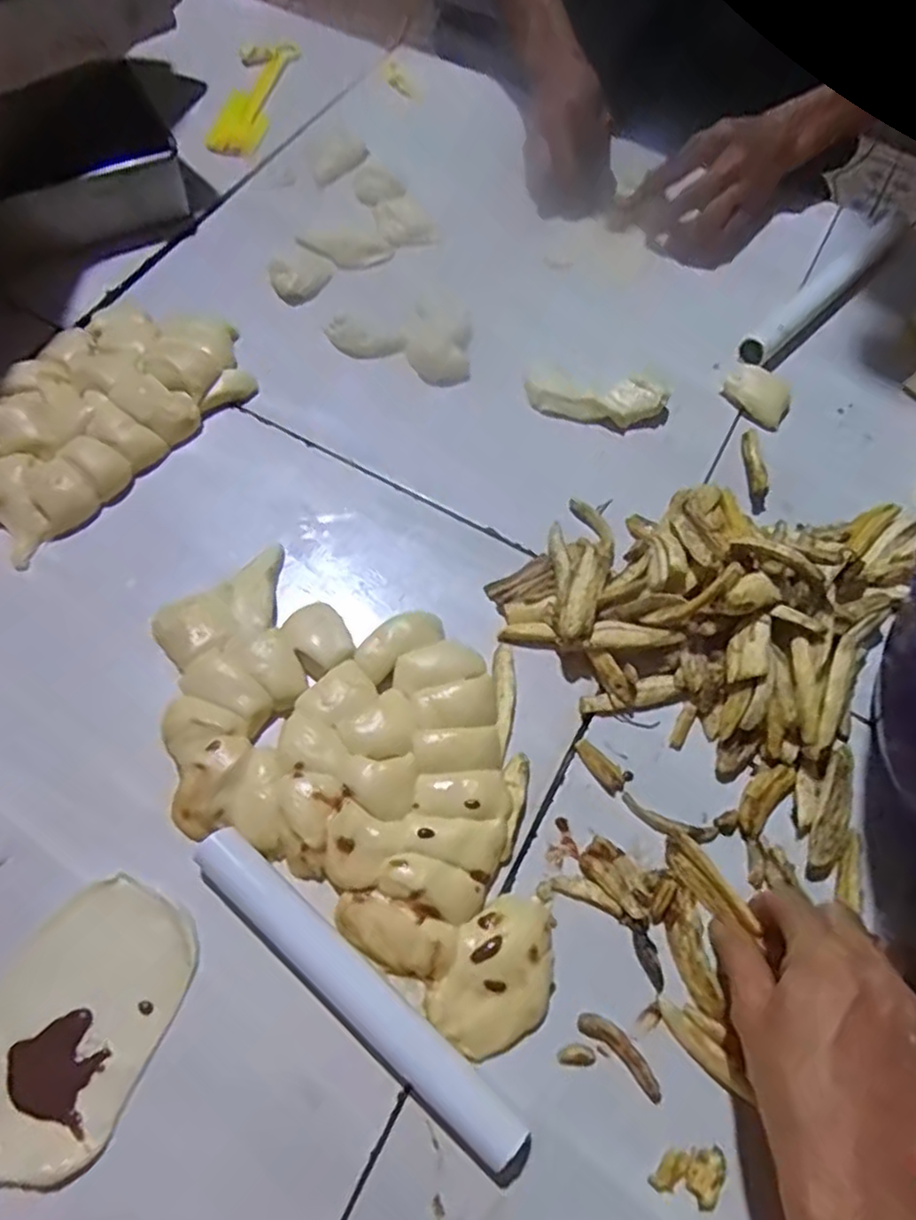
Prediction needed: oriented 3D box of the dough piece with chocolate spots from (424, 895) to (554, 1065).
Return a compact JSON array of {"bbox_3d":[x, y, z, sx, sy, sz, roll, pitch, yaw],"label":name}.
[{"bbox_3d":[0.023,0.193,0.369,0.055,0.015,0.081,29,67,11],"label":"dough piece with chocolate spots"}]

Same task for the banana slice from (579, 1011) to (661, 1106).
[{"bbox_3d":[0.087,0.232,0.364,0.052,0.006,0.014,40,69,15],"label":"banana slice"}]

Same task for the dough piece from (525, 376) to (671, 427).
[{"bbox_3d":[0.108,-0.165,0.538,0.107,0.028,0.030,12,65,3],"label":"dough piece"}]

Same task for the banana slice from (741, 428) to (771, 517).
[{"bbox_3d":[0.224,-0.105,0.526,0.013,0.013,0.068,3,64,-2],"label":"banana slice"}]

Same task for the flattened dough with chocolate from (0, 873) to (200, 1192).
[{"bbox_3d":[-0.196,0.207,0.354,0.090,0.010,0.129,22,65,7],"label":"flattened dough with chocolate"}]

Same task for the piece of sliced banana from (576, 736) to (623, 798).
[{"bbox_3d":[0.087,0.095,0.425,0.015,0.009,0.038,-31,70,-16],"label":"piece of sliced banana"}]

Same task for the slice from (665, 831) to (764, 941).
[{"bbox_3d":[0.142,0.156,0.394,0.019,0.010,0.064,-33,61,-17],"label":"slice"}]

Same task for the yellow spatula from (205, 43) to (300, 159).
[{"bbox_3d":[-0.210,-0.514,0.699,0.055,0.021,0.162,11,66,2],"label":"yellow spatula"}]

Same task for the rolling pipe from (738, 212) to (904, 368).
[{"bbox_3d":[0.315,-0.277,0.599,0.030,0.022,0.233,43,70,16],"label":"rolling pipe"}]

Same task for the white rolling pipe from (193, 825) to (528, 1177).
[{"bbox_3d":[-0.056,0.198,0.363,0.212,0.026,0.027,39,69,14],"label":"white rolling pipe"}]

